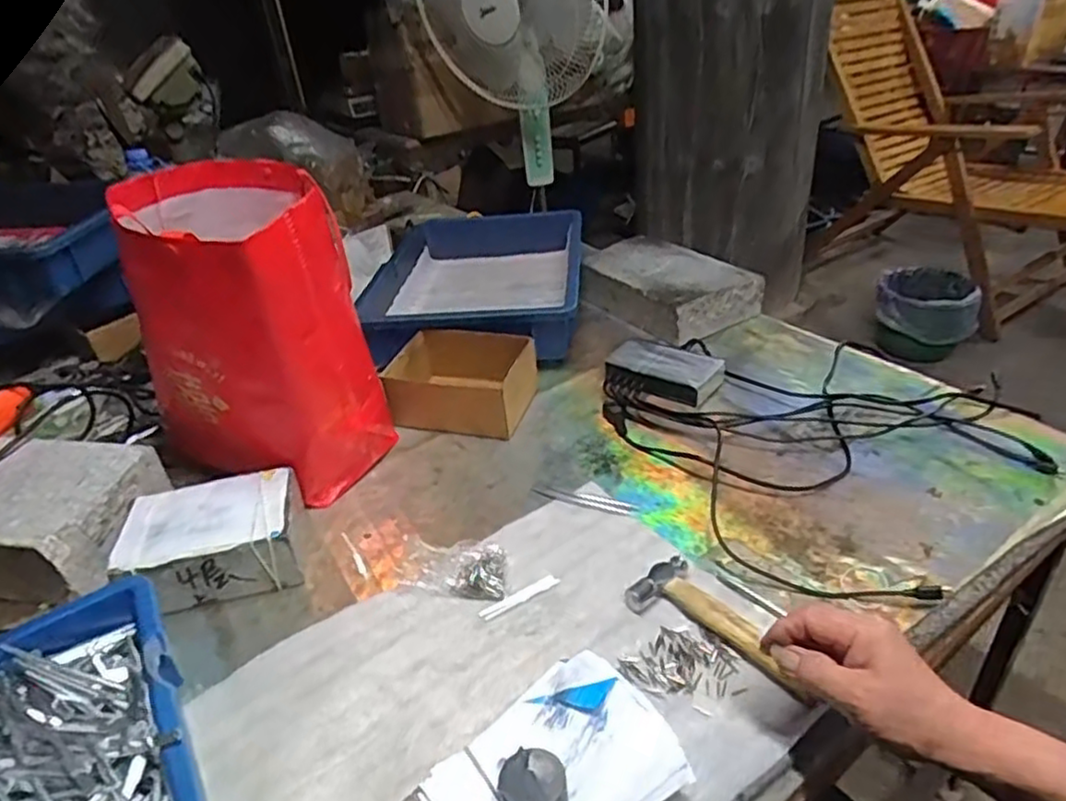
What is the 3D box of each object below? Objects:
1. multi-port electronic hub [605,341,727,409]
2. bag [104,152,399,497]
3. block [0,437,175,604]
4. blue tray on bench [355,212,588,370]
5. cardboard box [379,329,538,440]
[{"bbox_3d":[0.159,-0.036,0.827,0.129,0.026,0.081,13,37,27],"label":"multi-port electronic hub"},{"bbox_3d":[-0.282,-0.068,0.702,0.201,0.268,0.243,-23,37,-22],"label":"bag"},{"bbox_3d":[-0.501,0.112,0.678,0.233,0.079,0.143,0,34,11],"label":"block"},{"bbox_3d":[-0.077,-0.195,1.042,0.293,0.082,0.439,-2,33,6],"label":"blue tray on bench"},{"bbox_3d":[-0.083,-0.023,0.815,0.159,0.066,0.111,4,35,16],"label":"cardboard box"}]

